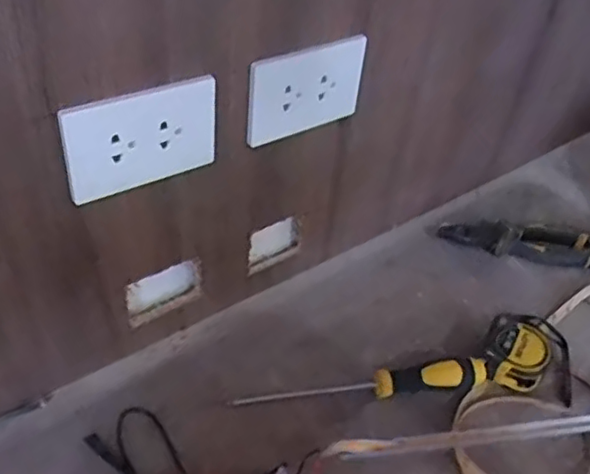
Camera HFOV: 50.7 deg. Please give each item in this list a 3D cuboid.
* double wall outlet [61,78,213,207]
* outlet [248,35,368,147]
[{"bbox_3d":[-0.113,-0.073,0.470,0.118,0.081,0.005,-22,50,-30],"label":"double wall outlet"},{"bbox_3d":[0.012,-0.129,0.547,0.121,0.079,0.004,-23,50,-30],"label":"outlet"}]

